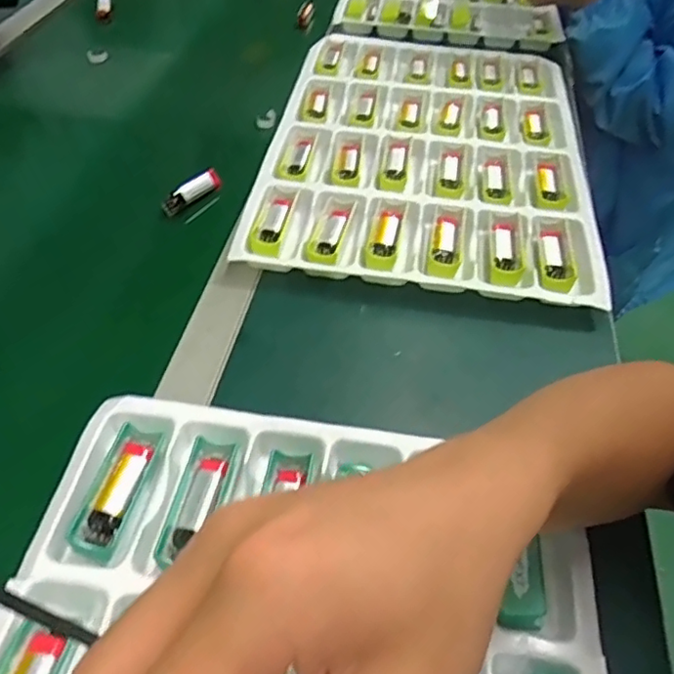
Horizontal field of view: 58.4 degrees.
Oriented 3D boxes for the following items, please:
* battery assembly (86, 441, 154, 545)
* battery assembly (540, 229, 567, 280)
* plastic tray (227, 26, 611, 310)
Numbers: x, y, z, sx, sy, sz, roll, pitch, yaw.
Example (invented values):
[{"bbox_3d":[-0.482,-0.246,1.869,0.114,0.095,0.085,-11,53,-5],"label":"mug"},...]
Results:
[{"bbox_3d":[-0.132,0.092,0.365,0.018,0.007,0.064,10,47,6],"label":"battery assembly"},{"bbox_3d":[0.188,-0.071,0.526,0.018,0.012,0.064,9,47,4],"label":"battery assembly"},{"bbox_3d":[0.097,-0.215,0.642,0.308,0.030,0.452,9,48,3],"label":"plastic tray"}]

